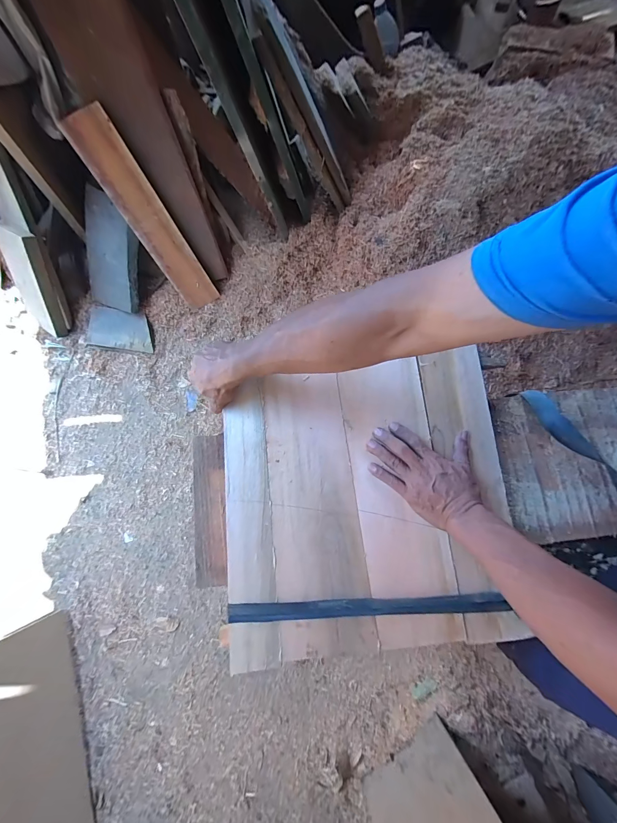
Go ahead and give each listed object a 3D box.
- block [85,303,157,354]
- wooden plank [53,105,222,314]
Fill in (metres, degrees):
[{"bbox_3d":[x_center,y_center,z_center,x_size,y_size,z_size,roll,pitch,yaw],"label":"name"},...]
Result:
[{"bbox_3d":[-0.627,-0.271,1.071,0.222,0.024,0.137,6,95,3],"label":"block"},{"bbox_3d":[-0.451,-0.538,0.927,0.113,0.510,0.021,-28,42,3],"label":"wooden plank"}]

